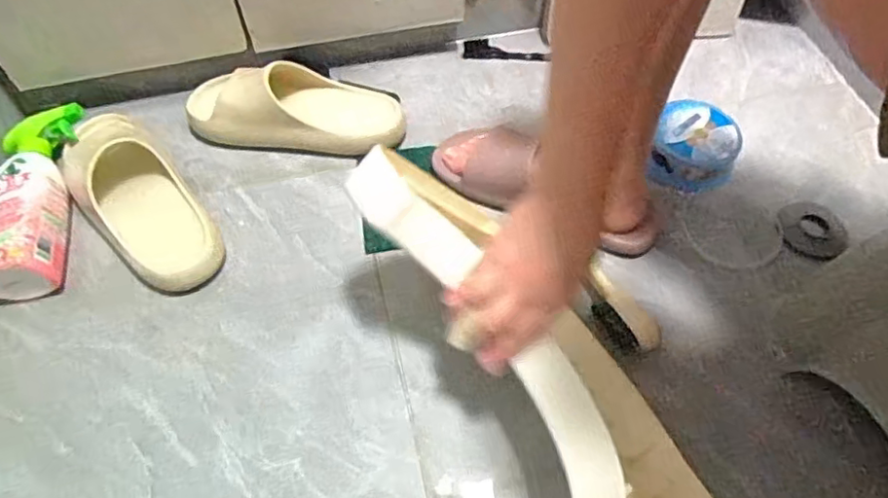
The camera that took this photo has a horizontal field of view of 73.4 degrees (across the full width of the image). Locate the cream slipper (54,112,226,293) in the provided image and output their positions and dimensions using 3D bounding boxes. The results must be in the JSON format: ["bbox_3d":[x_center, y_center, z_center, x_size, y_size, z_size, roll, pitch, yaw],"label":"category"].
[{"bbox_3d":[-0.342,-0.063,0.653,0.105,0.082,0.263,-37,66,-22],"label":"cream slipper"}]

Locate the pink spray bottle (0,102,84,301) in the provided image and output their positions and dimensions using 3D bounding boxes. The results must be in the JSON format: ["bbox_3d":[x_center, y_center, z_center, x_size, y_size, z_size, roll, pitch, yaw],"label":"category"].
[{"bbox_3d":[-0.451,-0.058,0.654,0.080,0.067,0.235,-8,58,-7],"label":"pink spray bottle"}]

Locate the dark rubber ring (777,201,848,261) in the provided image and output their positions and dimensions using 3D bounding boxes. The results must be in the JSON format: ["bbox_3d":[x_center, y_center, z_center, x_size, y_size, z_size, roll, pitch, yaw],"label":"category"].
[{"bbox_3d":[0.425,-0.022,0.689,0.068,0.022,0.090,12,58,6],"label":"dark rubber ring"}]

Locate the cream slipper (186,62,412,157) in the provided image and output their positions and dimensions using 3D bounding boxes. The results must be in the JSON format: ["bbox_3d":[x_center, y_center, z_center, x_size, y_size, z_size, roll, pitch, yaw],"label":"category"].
[{"bbox_3d":[-0.183,-0.183,0.738,0.264,0.079,0.101,4,58,1],"label":"cream slipper"}]

